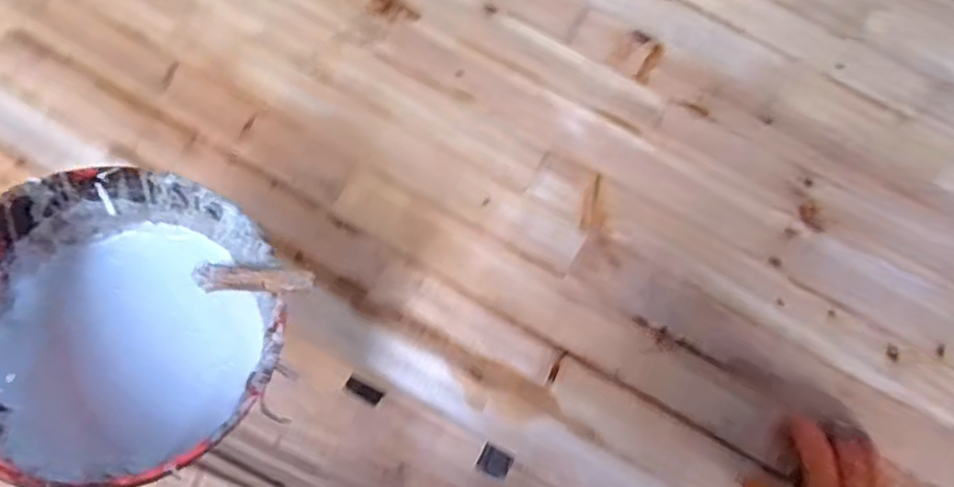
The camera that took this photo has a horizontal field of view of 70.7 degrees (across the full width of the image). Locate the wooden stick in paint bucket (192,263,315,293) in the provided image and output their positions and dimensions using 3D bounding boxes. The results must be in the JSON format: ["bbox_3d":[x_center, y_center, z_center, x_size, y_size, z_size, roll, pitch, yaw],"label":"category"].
[{"bbox_3d":[-0.156,0.024,0.462,0.117,0.009,0.018,0,69,34],"label":"wooden stick in paint bucket"}]

